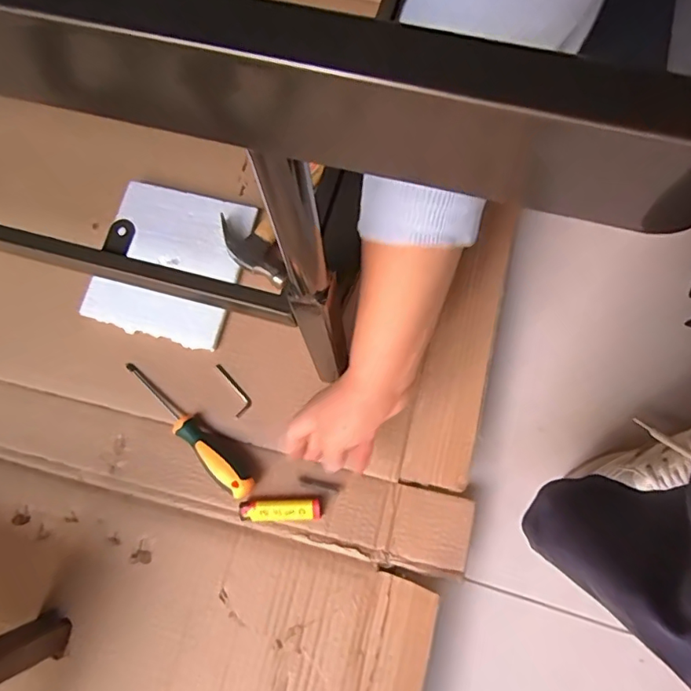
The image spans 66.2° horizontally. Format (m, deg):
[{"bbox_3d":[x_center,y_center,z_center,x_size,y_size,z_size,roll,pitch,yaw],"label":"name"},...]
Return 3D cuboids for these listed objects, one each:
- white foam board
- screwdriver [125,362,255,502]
[{"bbox_3d":[-0.197,-0.094,0.599,0.152,0.014,0.171,14,78,0],"label":"white foam board"},{"bbox_3d":[-0.165,0.082,0.547,0.028,0.032,0.192,-43,77,-10],"label":"screwdriver"}]

